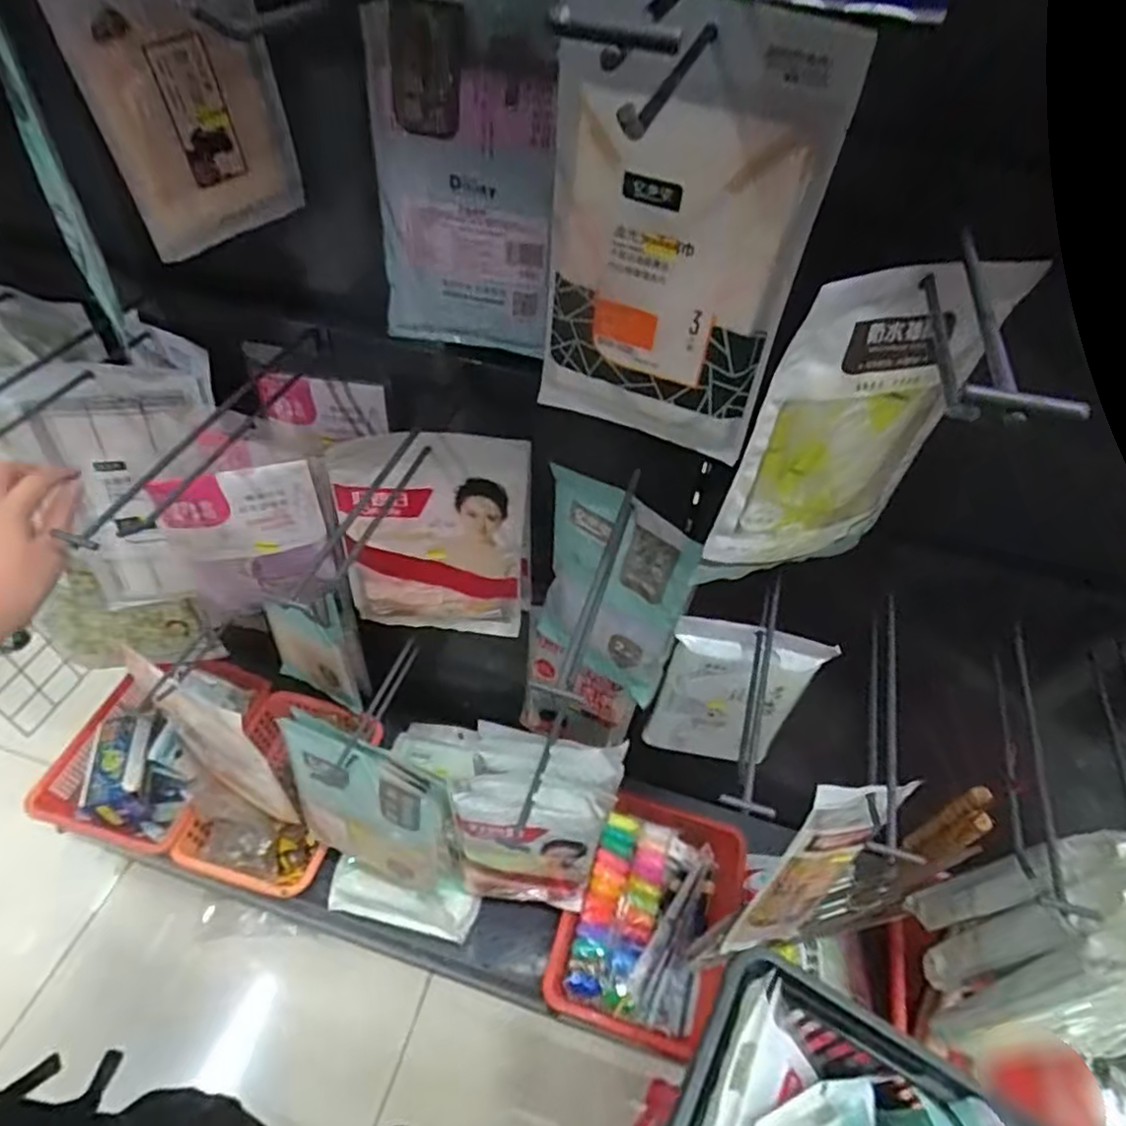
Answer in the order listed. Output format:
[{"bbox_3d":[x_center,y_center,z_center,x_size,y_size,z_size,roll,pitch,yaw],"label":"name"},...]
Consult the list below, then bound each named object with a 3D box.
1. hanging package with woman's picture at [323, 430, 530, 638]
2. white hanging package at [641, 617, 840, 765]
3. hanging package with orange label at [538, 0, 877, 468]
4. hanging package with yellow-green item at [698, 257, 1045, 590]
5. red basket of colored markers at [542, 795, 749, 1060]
[{"bbox_3d":[-0.131,-0.020,0.703,0.188,0.263,0.031,-1,49,-7],"label":"hanging package with woman's picture"},{"bbox_3d":[0.176,0.148,0.719,0.146,0.231,0.023,8,48,2],"label":"white hanging package"},{"bbox_3d":[0.066,-0.206,0.455,0.172,0.266,0.043,24,51,15],"label":"hanging package with orange label"},{"bbox_3d":[0.202,-0.083,0.479,0.162,0.247,0.017,-10,50,-15],"label":"hanging package with yellow-green item"},{"bbox_3d":[0.141,0.553,1.058,0.243,0.078,0.337,22,50,13],"label":"red basket of colored markers"}]

